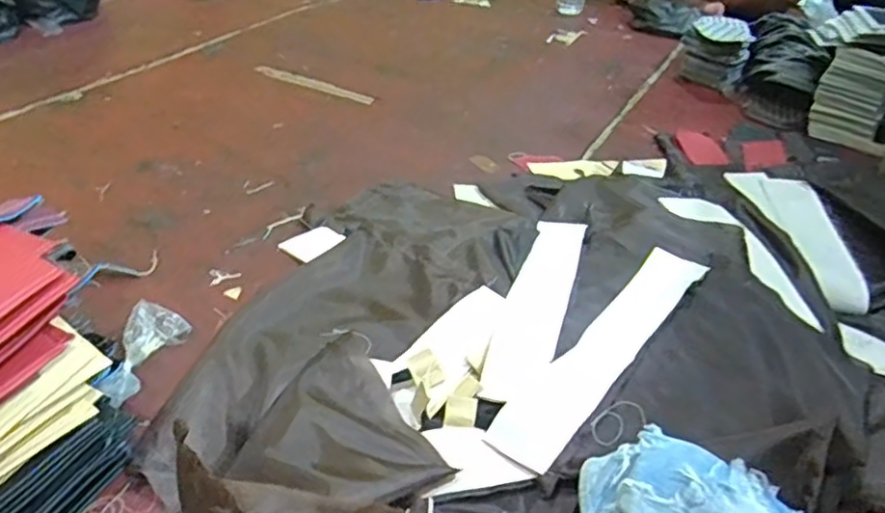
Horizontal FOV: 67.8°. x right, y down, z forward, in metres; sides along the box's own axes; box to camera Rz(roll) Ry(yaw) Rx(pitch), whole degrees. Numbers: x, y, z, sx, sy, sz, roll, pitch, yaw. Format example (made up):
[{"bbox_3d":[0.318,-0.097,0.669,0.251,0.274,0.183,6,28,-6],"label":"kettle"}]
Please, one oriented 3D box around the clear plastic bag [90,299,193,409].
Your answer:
[{"bbox_3d":[-0.348,0.109,0.752,0.061,0.034,0.140,8,36,4],"label":"clear plastic bag"}]

